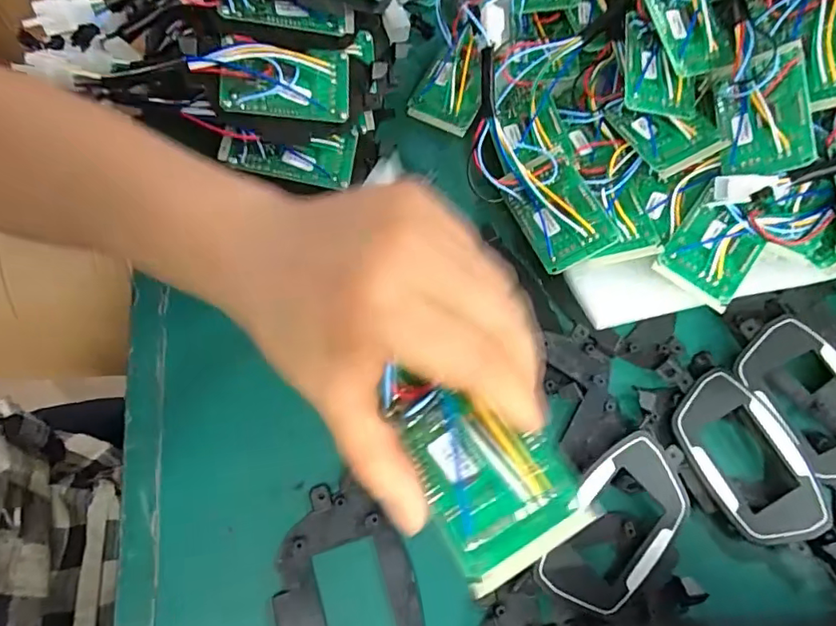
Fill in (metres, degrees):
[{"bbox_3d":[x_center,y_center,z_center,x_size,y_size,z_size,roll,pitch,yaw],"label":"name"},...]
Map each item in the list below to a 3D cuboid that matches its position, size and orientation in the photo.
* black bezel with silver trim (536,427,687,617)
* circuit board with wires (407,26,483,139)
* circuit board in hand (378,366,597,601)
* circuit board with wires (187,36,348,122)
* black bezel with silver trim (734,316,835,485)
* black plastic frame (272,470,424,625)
[{"bbox_3d":[0.110,0.117,0.299,0.060,0.023,0.103,44,70,11],"label":"black bezel with silver trim"},{"bbox_3d":[0.024,-0.165,0.388,0.047,0.026,0.064,17,86,2],"label":"circuit board with wires"},{"bbox_3d":[0.024,0.051,0.190,0.048,0.014,0.075,-25,73,-10],"label":"circuit board in hand"},{"bbox_3d":[-0.089,-0.144,0.334,0.090,0.017,0.045,3,92,-16],"label":"circuit board with wires"},{"bbox_3d":[0.245,0.054,0.332,0.057,0.020,0.102,-34,70,8],"label":"black bezel with silver trim"},{"bbox_3d":[-0.036,0.149,0.275,0.071,0.010,0.115,-9,69,-10],"label":"black plastic frame"}]

